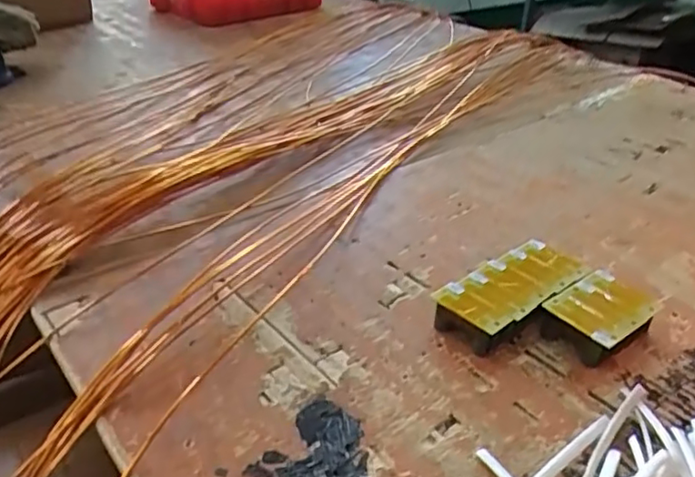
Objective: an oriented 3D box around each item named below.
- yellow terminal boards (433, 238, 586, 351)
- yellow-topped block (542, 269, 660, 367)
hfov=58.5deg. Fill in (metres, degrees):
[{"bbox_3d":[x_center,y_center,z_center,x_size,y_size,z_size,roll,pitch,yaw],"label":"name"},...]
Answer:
[{"bbox_3d":[0.158,0.053,0.601,0.158,0.037,0.073,-23,41,-35],"label":"yellow terminal boards"},{"bbox_3d":[0.234,0.073,0.576,0.092,0.035,0.069,-21,39,-33],"label":"yellow-topped block"}]

